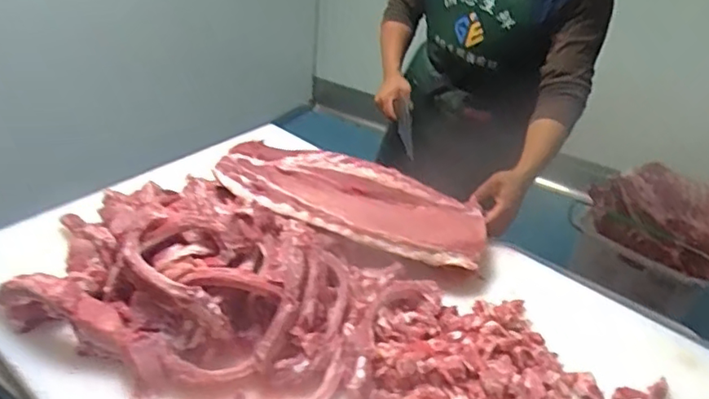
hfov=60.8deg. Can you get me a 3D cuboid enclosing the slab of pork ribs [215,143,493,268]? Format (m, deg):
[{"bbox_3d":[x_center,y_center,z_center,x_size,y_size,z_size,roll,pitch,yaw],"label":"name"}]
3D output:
[{"bbox_3d":[0.004,-0.006,1.131,0.488,0.064,0.193,17,31,-4],"label":"slab of pork ribs"}]

